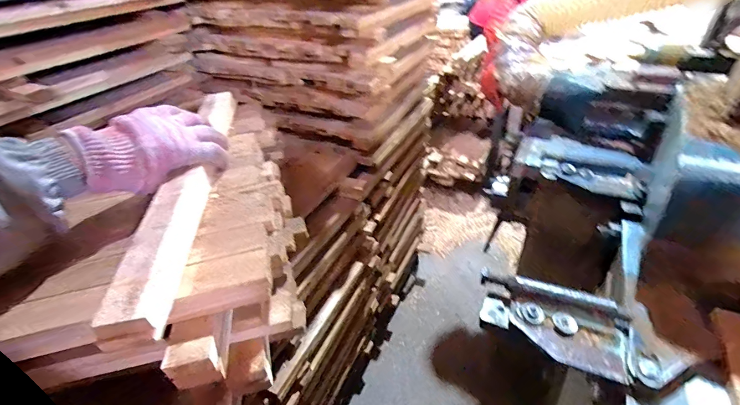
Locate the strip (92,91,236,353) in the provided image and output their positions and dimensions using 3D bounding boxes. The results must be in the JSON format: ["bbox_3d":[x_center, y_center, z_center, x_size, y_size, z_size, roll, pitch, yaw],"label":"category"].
[{"bbox_3d":[-0.222,-0.035,0.455,0.044,0.037,0.467,-8,38,-5],"label":"strip"}]

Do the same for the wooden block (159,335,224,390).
[{"bbox_3d":[-0.158,0.143,0.322,0.042,0.027,0.029,-11,36,-9],"label":"wooden block"}]

